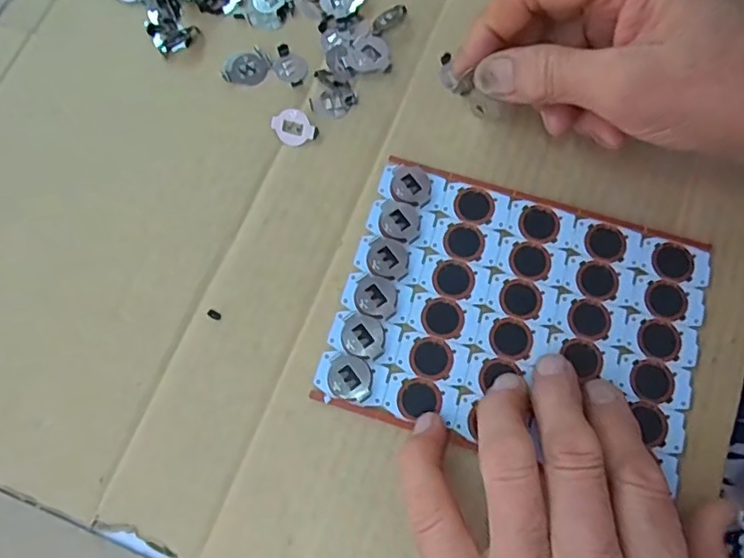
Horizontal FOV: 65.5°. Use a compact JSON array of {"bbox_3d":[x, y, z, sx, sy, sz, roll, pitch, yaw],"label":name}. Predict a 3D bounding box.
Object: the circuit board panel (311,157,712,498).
[{"bbox_3d":[0.063,0.015,0.246,0.147,0.006,0.113,16,74,6],"label":"circuit board panel"}]

